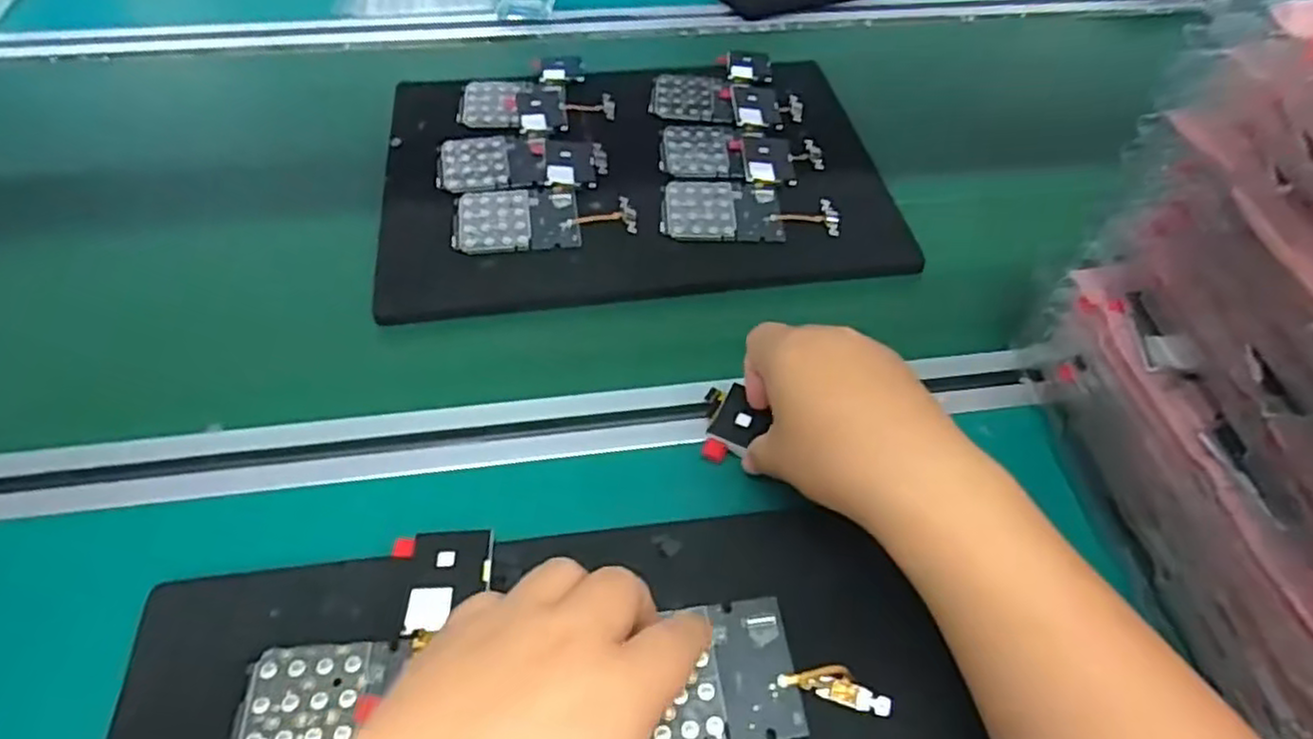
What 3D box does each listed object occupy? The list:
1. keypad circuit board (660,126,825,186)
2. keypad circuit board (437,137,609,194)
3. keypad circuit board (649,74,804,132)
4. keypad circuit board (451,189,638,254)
[{"bbox_3d":[0.061,-0.155,0.524,0.115,0.005,0.056,6,50,3],"label":"keypad circuit board"},{"bbox_3d":[-0.095,-0.149,0.514,0.116,0.004,0.057,-6,51,-7],"label":"keypad circuit board"},{"bbox_3d":[0.054,-0.209,0.566,0.116,0.007,0.062,10,50,6],"label":"keypad circuit board"},{"bbox_3d":[-0.074,-0.101,0.480,0.116,0.006,0.054,-7,51,-8],"label":"keypad circuit board"}]

